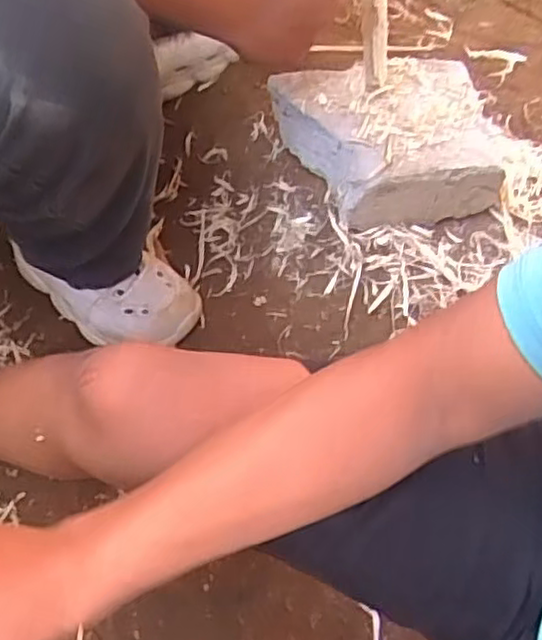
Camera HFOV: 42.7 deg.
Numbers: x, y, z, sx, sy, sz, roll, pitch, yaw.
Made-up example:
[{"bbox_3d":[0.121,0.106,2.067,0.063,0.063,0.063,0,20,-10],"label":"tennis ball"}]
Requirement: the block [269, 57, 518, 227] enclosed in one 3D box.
[{"bbox_3d":[0.126,-0.198,0.746,0.225,0.075,0.208,-7,53,0],"label":"block"}]

